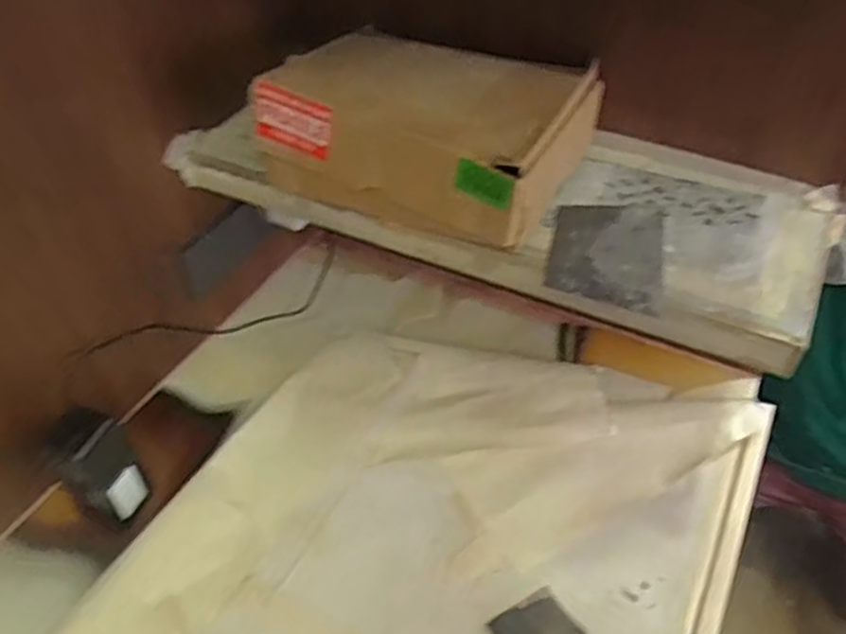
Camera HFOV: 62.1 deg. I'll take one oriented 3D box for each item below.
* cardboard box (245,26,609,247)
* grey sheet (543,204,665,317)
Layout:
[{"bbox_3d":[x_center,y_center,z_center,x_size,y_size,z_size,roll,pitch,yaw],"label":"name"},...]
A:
[{"bbox_3d":[0.007,-0.184,0.666,0.265,0.102,0.194,19,47,20],"label":"cardboard box"},{"bbox_3d":[0.162,-0.059,0.619,0.093,0.011,0.136,10,45,12],"label":"grey sheet"}]

